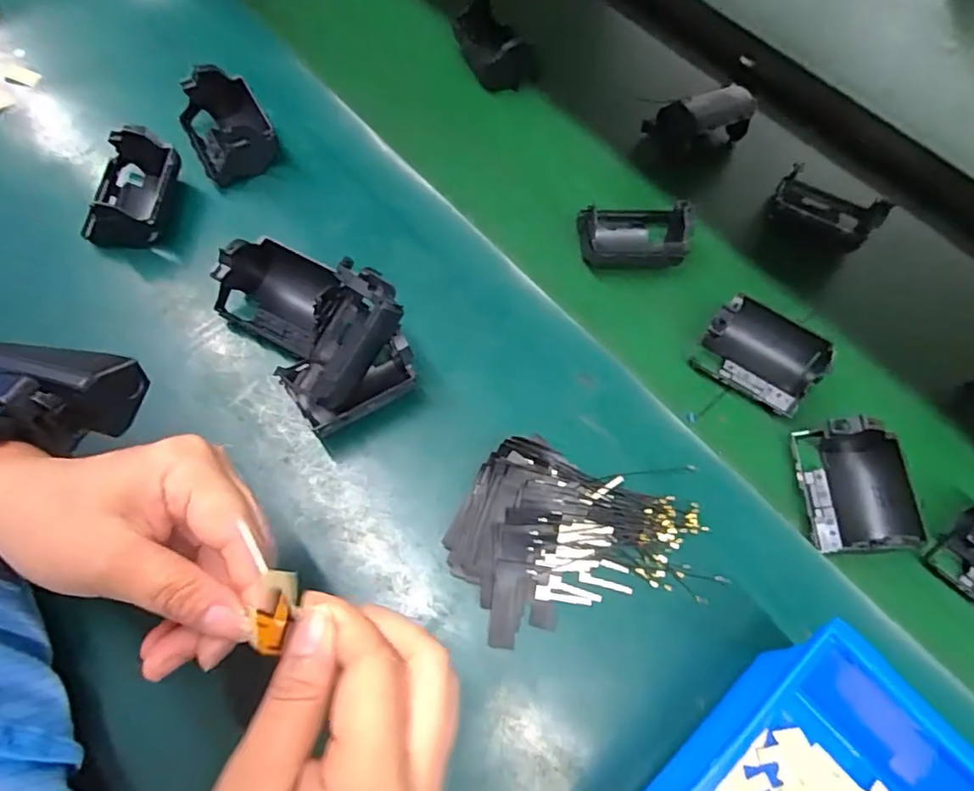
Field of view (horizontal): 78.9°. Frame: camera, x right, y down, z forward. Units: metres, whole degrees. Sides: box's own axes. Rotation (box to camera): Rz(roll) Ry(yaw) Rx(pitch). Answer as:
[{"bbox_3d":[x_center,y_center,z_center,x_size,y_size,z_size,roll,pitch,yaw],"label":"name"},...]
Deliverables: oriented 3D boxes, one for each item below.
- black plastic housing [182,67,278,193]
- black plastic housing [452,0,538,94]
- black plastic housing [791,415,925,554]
[{"bbox_3d":[-0.181,-0.187,0.412,0.052,0.038,0.074,-27,69,-15],"label":"black plastic housing"},{"bbox_3d":[0.005,-0.288,0.485,0.037,0.041,0.084,-25,69,-15],"label":"black plastic housing"},{"bbox_3d":[0.216,0.050,0.332,0.060,0.034,0.072,1,65,-3],"label":"black plastic housing"}]

